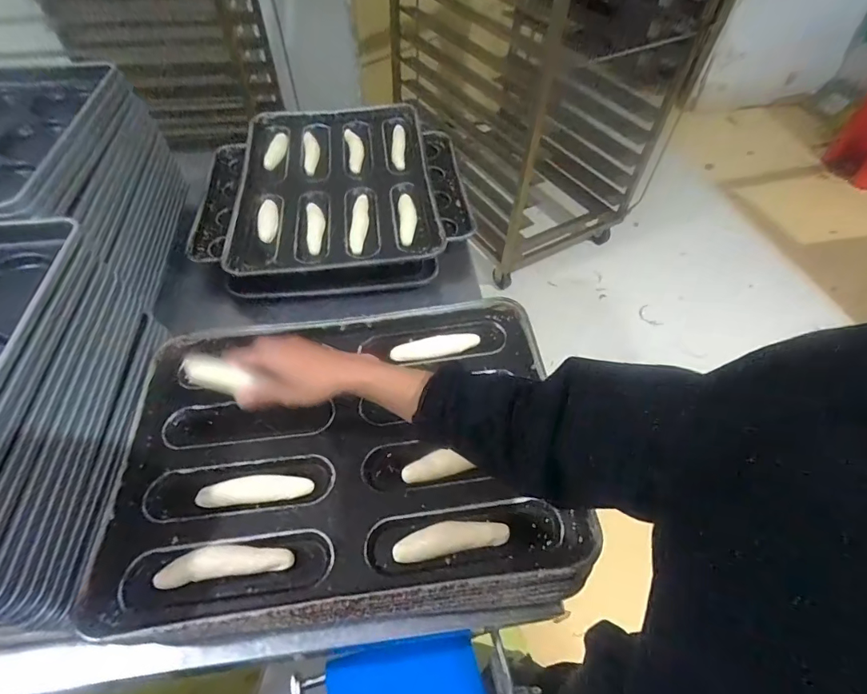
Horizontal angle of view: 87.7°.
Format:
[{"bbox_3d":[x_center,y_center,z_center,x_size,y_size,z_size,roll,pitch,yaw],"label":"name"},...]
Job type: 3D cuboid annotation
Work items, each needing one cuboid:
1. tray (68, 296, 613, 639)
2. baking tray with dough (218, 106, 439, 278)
[{"bbox_3d":[-0.108,0.107,0.558,0.506,0.035,0.375,-7,50,-4],"label":"tray"},{"bbox_3d":[-0.197,-0.349,0.924,0.406,0.044,0.581,-5,53,-6],"label":"baking tray with dough"}]

